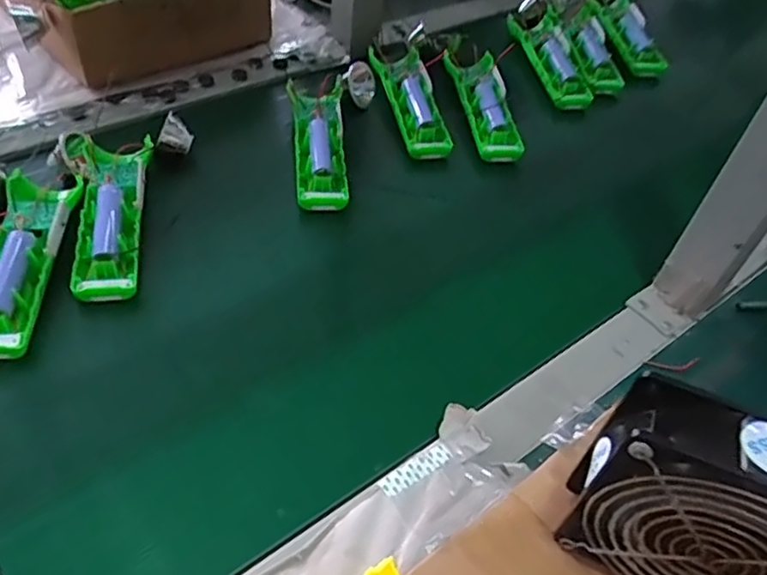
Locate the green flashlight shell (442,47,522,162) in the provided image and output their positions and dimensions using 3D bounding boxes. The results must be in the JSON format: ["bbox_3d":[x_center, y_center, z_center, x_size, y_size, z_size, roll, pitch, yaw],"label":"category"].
[{"bbox_3d":[0.106,-0.193,0.701,0.051,0.036,0.172,-1,49,-12],"label":"green flashlight shell"}]

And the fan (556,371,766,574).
[{"bbox_3d":[0.157,0.114,0.321,0.116,0.123,0.044,21,47,13],"label":"fan"}]

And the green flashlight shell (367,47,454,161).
[{"bbox_3d":[0.027,-0.194,0.684,0.051,0.037,0.172,-4,50,-15],"label":"green flashlight shell"}]

